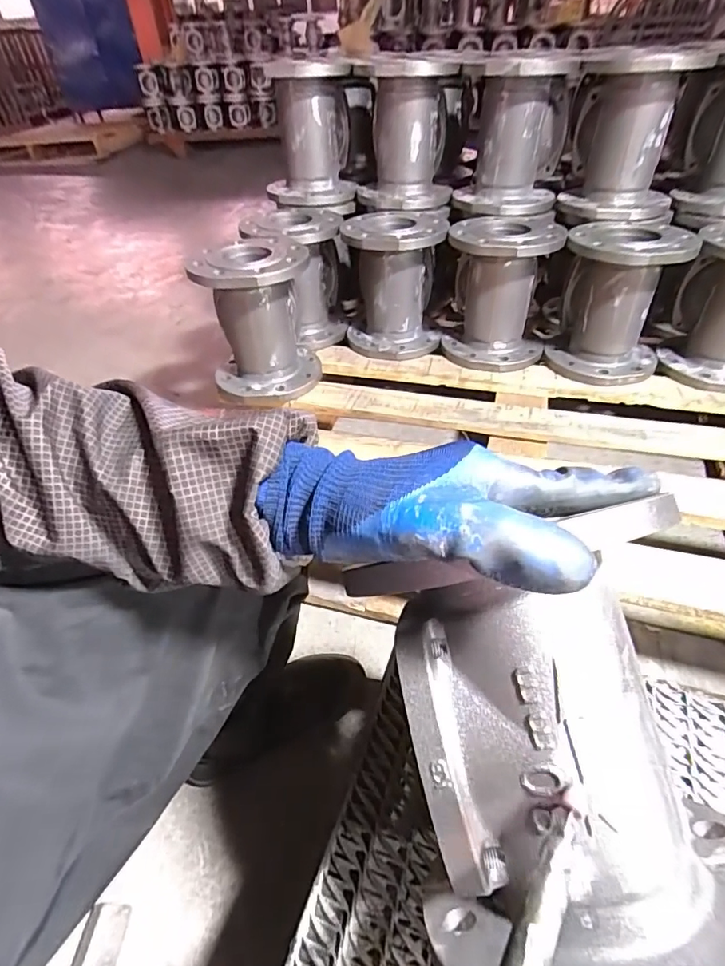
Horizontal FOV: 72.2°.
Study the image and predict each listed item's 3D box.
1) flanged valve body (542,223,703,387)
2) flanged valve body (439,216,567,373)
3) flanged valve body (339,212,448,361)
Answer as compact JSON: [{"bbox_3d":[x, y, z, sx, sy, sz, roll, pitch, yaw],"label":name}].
[{"bbox_3d":[0.431,-0.308,0.852,0.182,0.218,0.164,29,51,30],"label":"flanged valve body"},{"bbox_3d":[0.244,-0.337,0.899,0.175,0.220,0.163,9,44,13],"label":"flanged valve body"},{"bbox_3d":[0.054,-0.371,0.942,0.171,0.216,0.162,-10,43,-8],"label":"flanged valve body"}]

